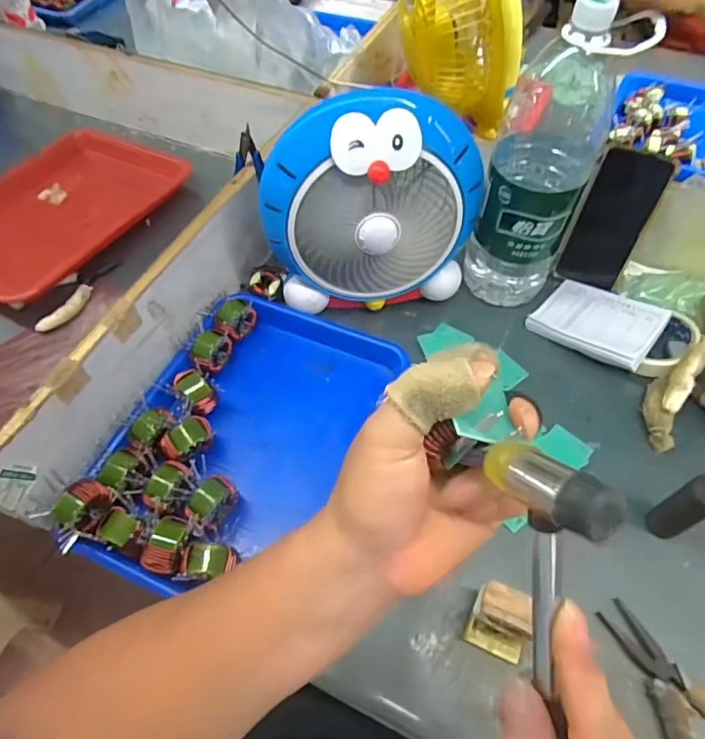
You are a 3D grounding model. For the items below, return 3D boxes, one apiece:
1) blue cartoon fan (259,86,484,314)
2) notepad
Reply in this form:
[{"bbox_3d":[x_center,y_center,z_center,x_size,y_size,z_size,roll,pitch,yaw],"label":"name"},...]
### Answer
[{"bbox_3d":[0.023,-0.164,0.563,0.232,0.236,0.078,-4,56,-1],"label":"blue cartoon fan"},{"bbox_3d":[0.291,-0.059,0.613,0.101,0.010,0.134,-39,48,-24],"label":"notepad"}]

